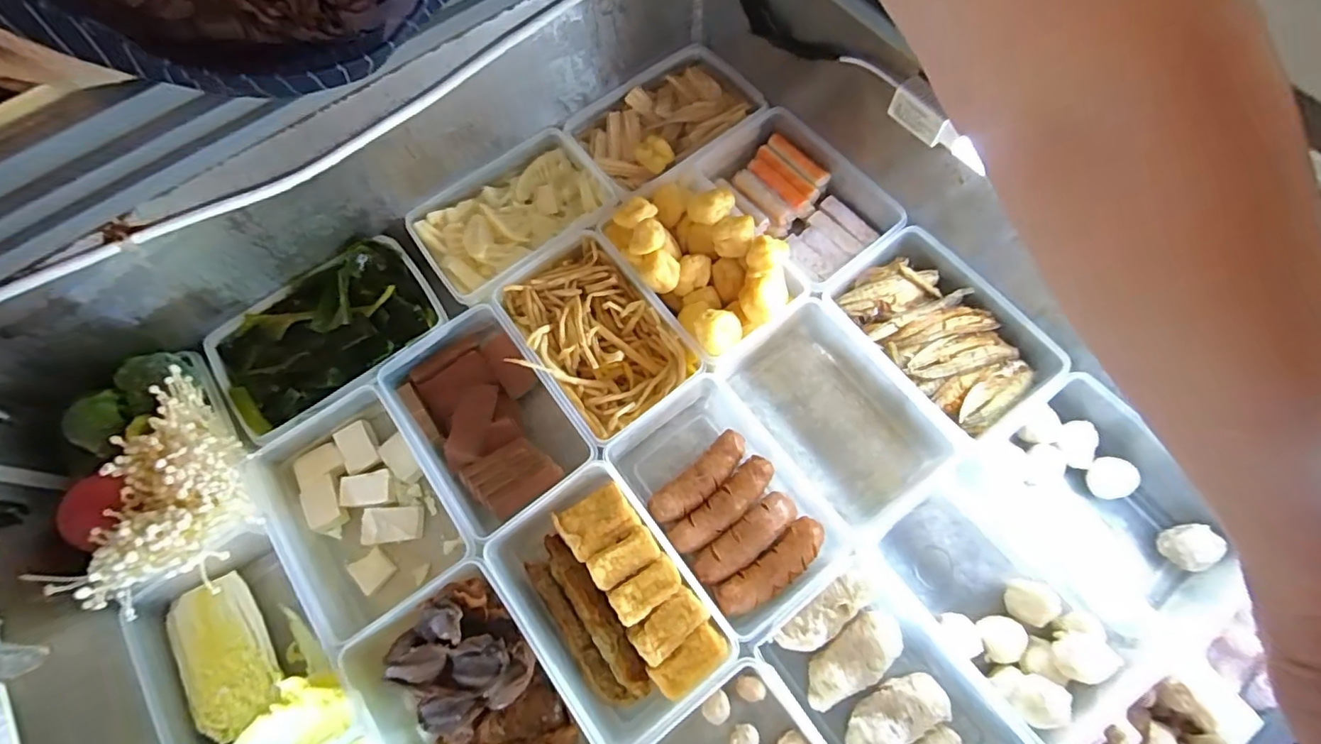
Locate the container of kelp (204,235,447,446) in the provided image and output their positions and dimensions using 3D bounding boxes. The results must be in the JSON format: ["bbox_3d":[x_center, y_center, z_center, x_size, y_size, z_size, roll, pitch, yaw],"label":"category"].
[{"bbox_3d":[-0.312,-0.035,0.528,0.195,0.051,0.125,-32,69,-15],"label":"container of kelp"}]

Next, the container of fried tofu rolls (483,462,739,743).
[{"bbox_3d":[-0.046,0.183,0.459,0.124,0.063,0.197,-34,70,-16],"label":"container of fried tofu rolls"}]

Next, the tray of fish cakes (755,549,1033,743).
[{"bbox_3d":[0.175,0.255,0.433,0.127,0.065,0.185,-34,69,-16],"label":"tray of fish cakes"}]

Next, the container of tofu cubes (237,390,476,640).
[{"bbox_3d":[-0.257,0.119,0.489,0.126,0.062,0.188,-34,70,-16],"label":"container of tofu cubes"}]

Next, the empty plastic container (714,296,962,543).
[{"bbox_3d":[0.157,0.035,0.506,0.117,0.067,0.191,-34,70,-16],"label":"empty plastic container"}]

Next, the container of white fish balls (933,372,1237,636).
[{"bbox_3d":[0.362,0.111,0.472,0.128,0.077,0.184,-35,70,-16],"label":"container of white fish balls"}]

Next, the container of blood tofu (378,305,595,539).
[{"bbox_3d":[-0.159,0.040,0.506,0.118,0.048,0.189,-33,69,-16],"label":"container of blood tofu"}]

